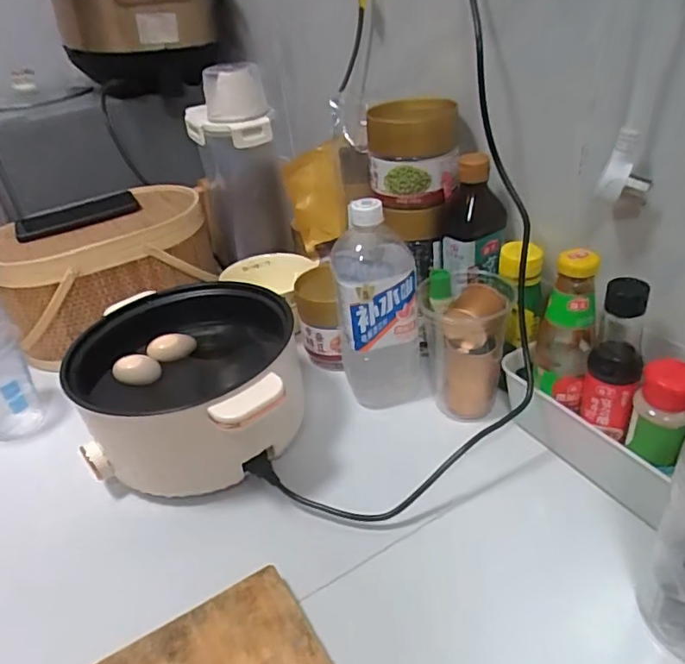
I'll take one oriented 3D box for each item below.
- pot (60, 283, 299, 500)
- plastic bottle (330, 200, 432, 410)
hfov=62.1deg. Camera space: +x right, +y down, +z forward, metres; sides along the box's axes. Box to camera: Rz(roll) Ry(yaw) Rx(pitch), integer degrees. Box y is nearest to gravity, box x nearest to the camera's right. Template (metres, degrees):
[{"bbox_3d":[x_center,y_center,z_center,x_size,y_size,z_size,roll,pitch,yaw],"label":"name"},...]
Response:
[{"bbox_3d":[-0.156,0.052,0.597,0.222,0.106,0.215,-5,34,3],"label":"pot"},{"bbox_3d":[0.038,-0.030,0.602,0.088,0.217,0.084,-11,34,-6],"label":"plastic bottle"}]

